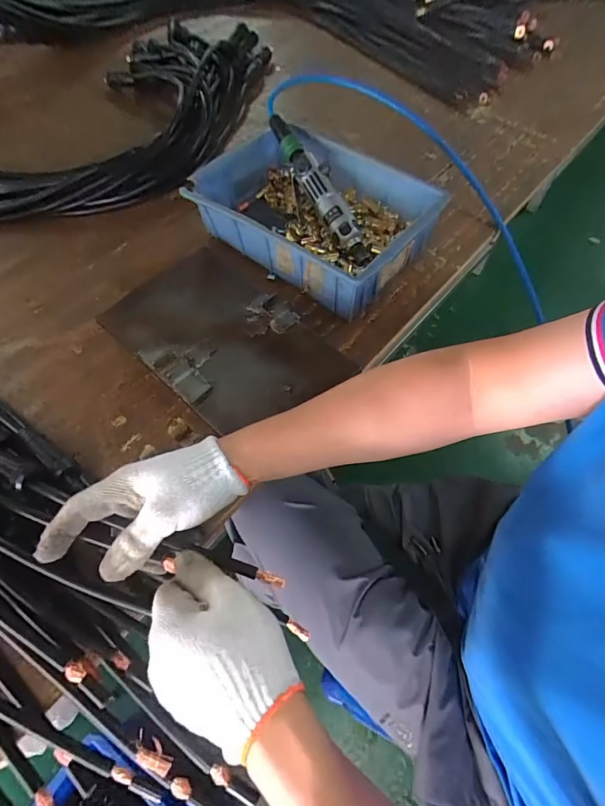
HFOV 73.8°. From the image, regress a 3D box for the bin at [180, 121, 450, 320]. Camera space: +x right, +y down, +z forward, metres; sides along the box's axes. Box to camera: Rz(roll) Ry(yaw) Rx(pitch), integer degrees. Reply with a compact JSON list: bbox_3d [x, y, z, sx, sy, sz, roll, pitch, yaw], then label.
[{"bbox_3d":[0.014,-0.254,0.562,0.295,0.096,0.199,34,67,18],"label":"bin"}]

